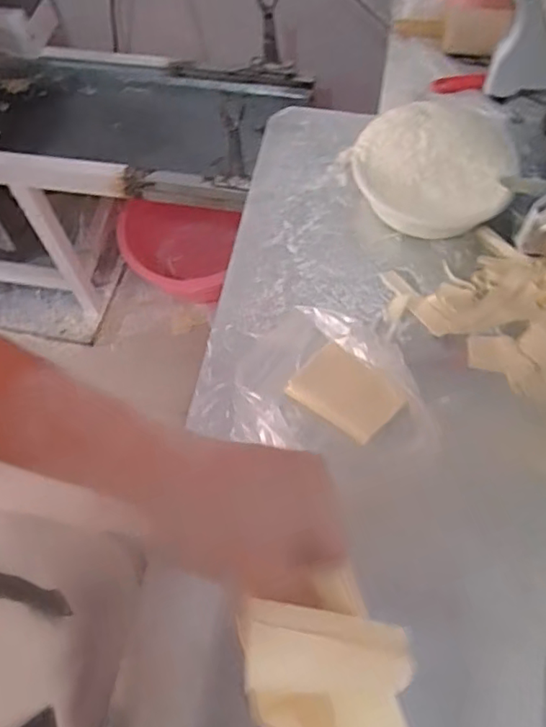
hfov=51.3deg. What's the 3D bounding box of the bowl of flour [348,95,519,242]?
[{"bbox_3d":[0.192,-0.235,0.693,0.186,0.087,0.160,10,65,7],"label":"bowl of flour"}]

